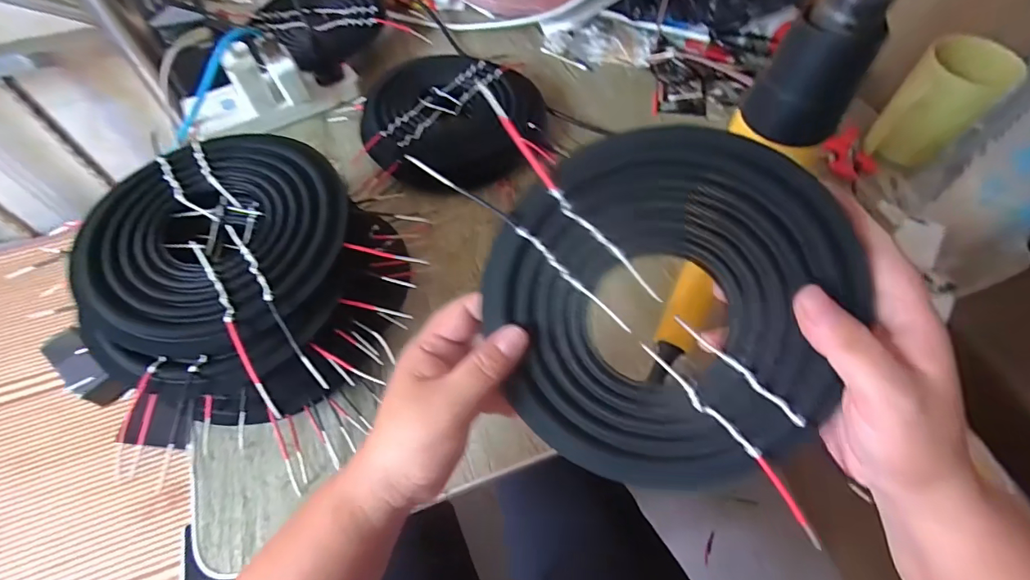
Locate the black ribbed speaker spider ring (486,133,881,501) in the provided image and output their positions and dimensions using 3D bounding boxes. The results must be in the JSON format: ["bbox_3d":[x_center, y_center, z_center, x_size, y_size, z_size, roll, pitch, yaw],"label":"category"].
[{"bbox_3d":[0.069,0.015,0.235,0.166,0.012,0.180,12,103,13],"label":"black ribbed speaker spider ring"}]

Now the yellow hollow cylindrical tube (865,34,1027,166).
[{"bbox_3d":[0.438,-0.191,0.482,0.079,0.108,0.070,37,65,20],"label":"yellow hollow cylindrical tube"}]

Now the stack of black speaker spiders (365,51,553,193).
[{"bbox_3d":[-0.071,-0.192,0.534,0.203,0.055,0.181,9,58,5],"label":"stack of black speaker spiders"}]

